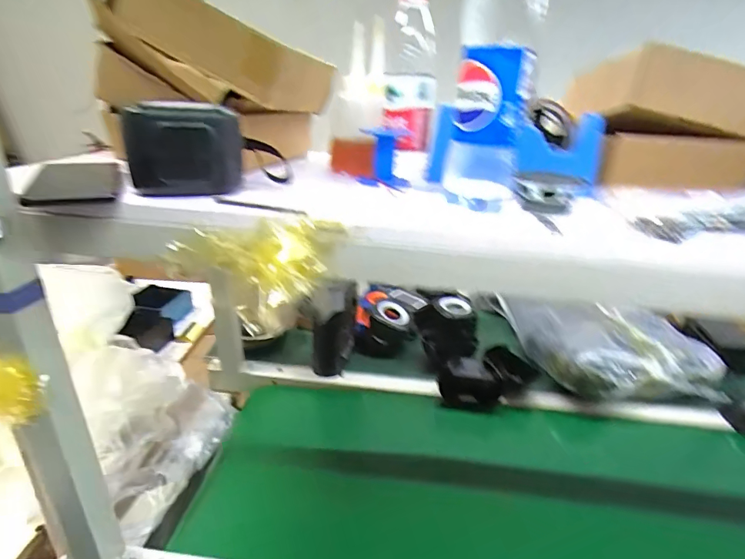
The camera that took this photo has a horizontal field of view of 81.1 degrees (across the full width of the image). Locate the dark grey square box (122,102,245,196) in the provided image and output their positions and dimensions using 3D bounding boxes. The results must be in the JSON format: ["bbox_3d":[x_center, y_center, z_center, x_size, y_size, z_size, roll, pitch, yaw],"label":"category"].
[{"bbox_3d":[-0.178,-0.124,0.419,0.103,0.084,0.031,-7,27,-20],"label":"dark grey square box"}]

